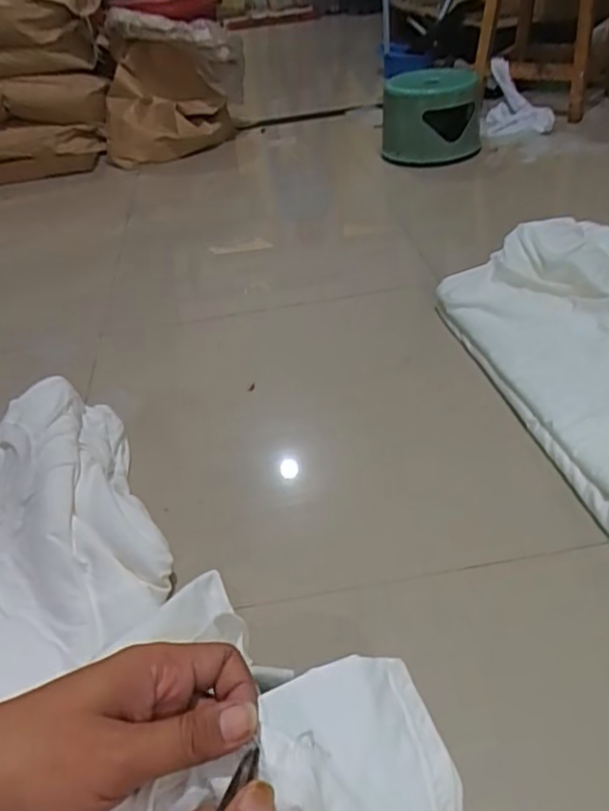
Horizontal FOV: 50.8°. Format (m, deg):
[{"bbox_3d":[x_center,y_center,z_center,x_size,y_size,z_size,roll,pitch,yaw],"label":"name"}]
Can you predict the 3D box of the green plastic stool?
[{"bbox_3d":[0.325,-0.744,1.662,0.244,0.198,0.210,-2,38,7],"label":"green plastic stool"}]

